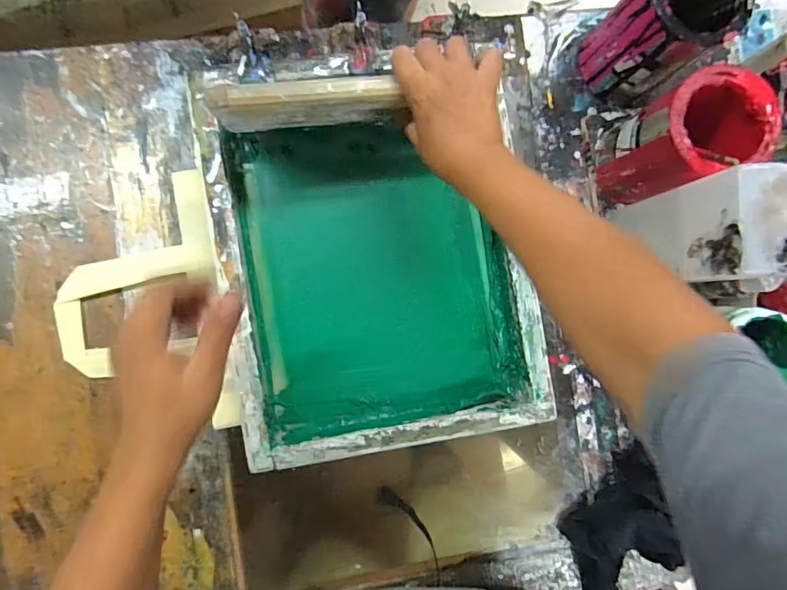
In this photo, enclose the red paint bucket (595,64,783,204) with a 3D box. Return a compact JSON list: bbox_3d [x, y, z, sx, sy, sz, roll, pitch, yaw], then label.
[{"bbox_3d":[0.308,-0.166,0.499,0.109,0.146,0.098,-16,90,-7],"label":"red paint bucket"}]

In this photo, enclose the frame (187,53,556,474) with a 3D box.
[{"bbox_3d":[-0.019,-0.048,0.538,0.351,0.056,0.439,-8,89,-6],"label":"frame"}]

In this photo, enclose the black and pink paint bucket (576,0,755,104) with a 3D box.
[{"bbox_3d":[0.295,-0.295,0.513,0.101,0.142,0.099,0,88,-6],"label":"black and pink paint bucket"}]

